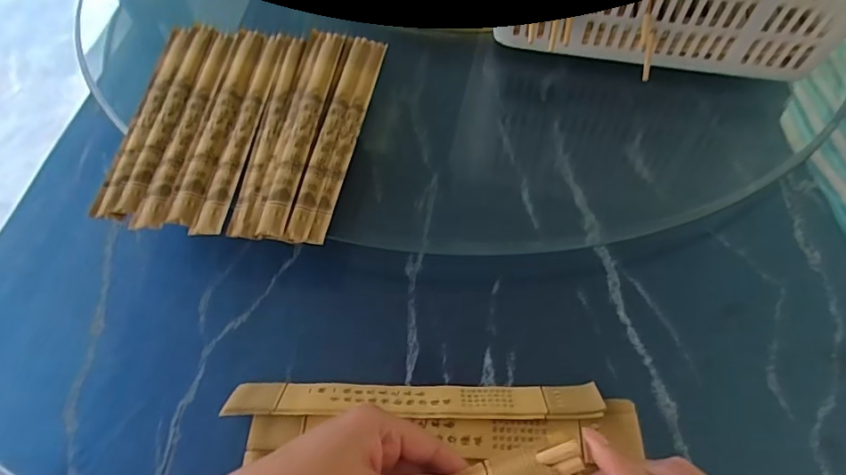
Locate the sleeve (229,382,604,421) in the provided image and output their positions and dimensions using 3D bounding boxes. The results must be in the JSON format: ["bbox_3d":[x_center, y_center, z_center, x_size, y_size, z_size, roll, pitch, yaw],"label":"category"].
[{"bbox_3d":[-0.006,0.115,0.369,0.259,0.007,0.033,0,29,1],"label":"sleeve"}]

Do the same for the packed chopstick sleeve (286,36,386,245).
[{"bbox_3d":[-0.075,-0.103,0.481,0.034,0.009,0.256,7,55,6],"label":"packed chopstick sleeve"}]

